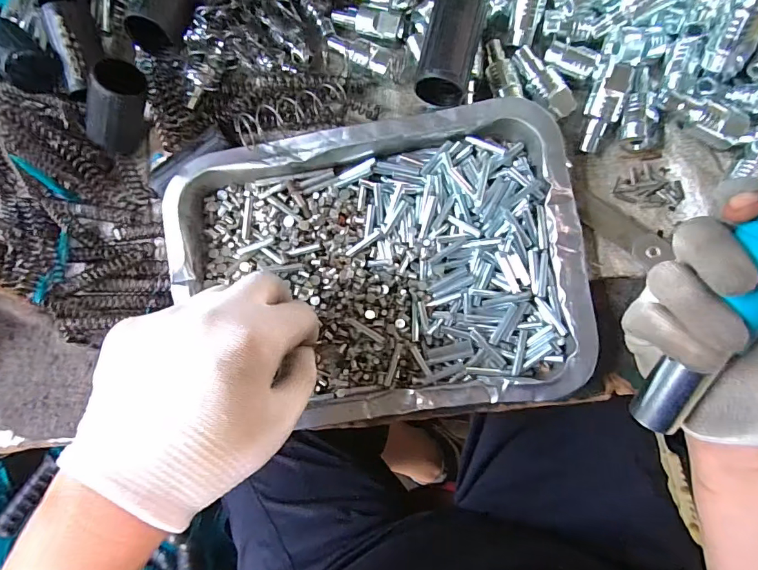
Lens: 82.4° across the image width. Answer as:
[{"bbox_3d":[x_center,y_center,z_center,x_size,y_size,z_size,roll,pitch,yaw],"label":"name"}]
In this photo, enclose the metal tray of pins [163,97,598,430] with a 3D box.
[{"bbox_3d":[-0.004,-0.008,0.277,0.252,0.034,0.179,-8,82,6],"label":"metal tray of pins"}]

